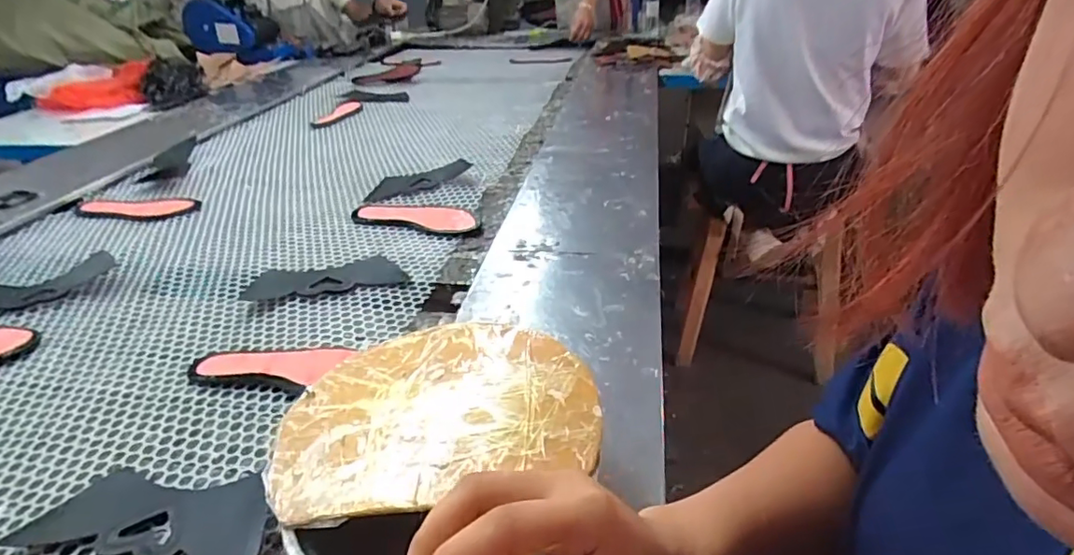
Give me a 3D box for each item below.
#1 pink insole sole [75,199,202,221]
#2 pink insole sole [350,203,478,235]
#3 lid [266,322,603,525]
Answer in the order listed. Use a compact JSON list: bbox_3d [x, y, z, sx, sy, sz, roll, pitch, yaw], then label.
[{"bbox_3d":[-0.738,-0.132,1.016,0.230,0.012,0.079,8,30,11],"label":"pink insole sole"},{"bbox_3d":[-0.199,-0.105,0.924,0.223,0.011,0.082,8,34,18],"label":"pink insole sole"},{"bbox_3d":[-0.076,0.097,0.443,0.235,0.010,0.182,-7,32,-2],"label":"lid"}]

